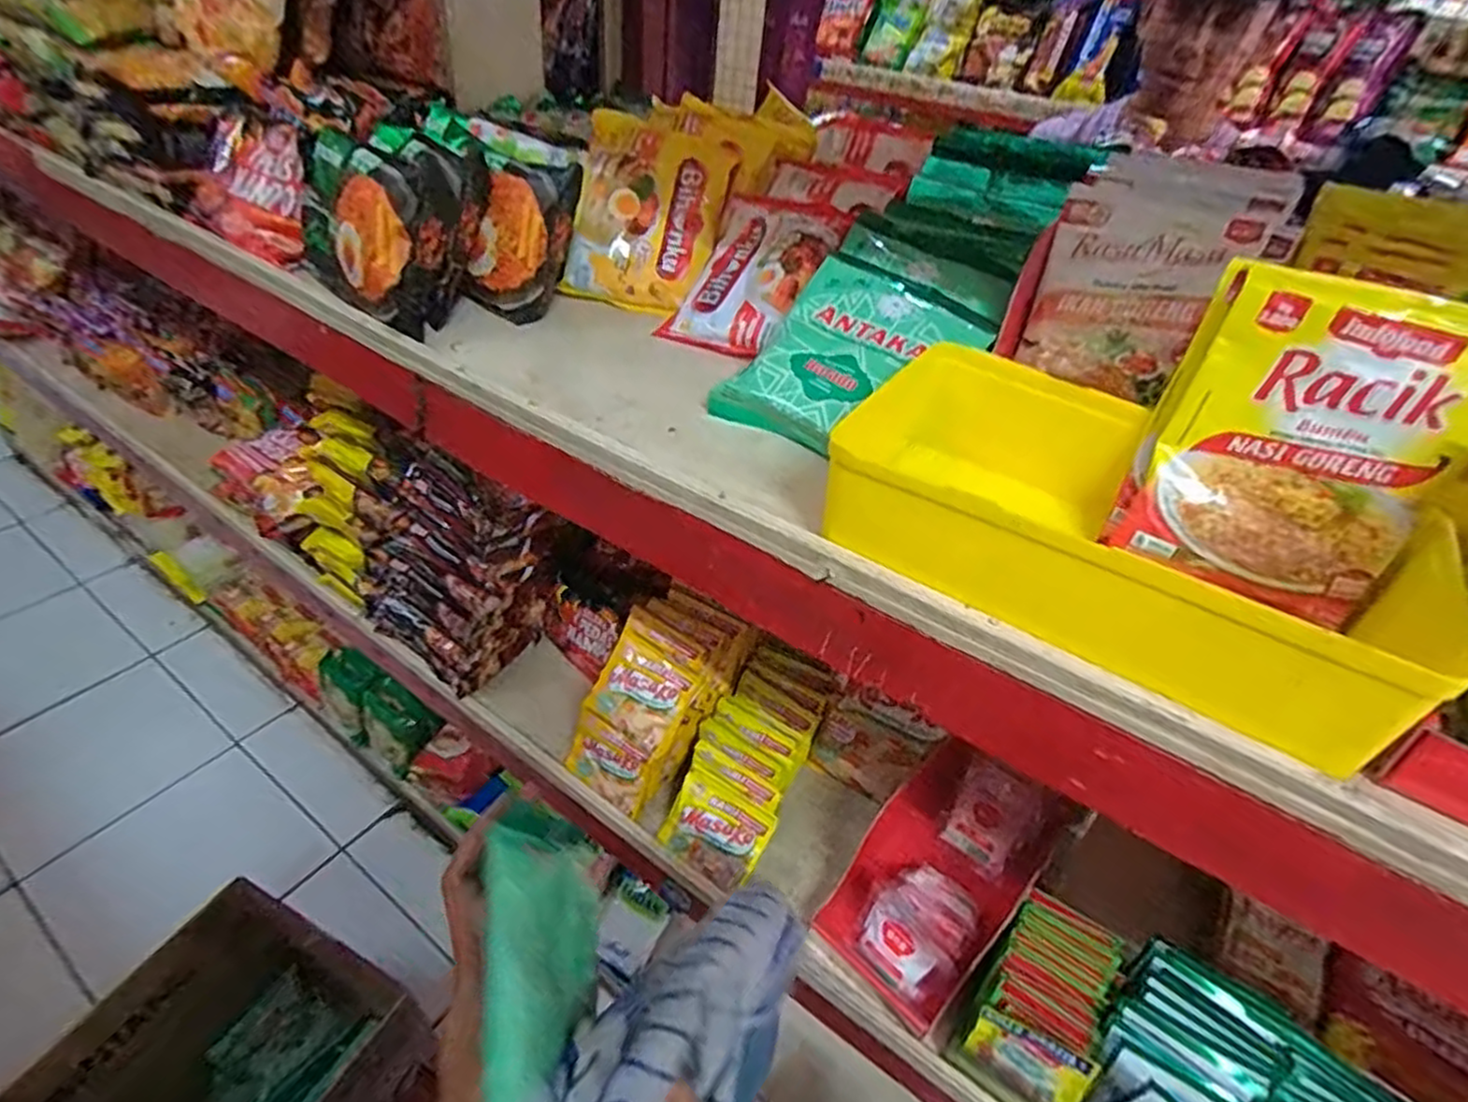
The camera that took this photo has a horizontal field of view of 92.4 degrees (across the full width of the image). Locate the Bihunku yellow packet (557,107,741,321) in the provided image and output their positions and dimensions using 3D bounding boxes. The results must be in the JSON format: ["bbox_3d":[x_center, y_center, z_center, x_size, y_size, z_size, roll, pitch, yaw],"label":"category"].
[{"bbox_3d":[-0.063,-0.249,0.526,0.104,0.139,0.017,15,2,-5],"label":"Bihunku yellow packet"}]

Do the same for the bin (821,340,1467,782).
[{"bbox_3d":[0.156,-0.013,0.307,0.221,0.058,0.118,29,45,24],"label":"bin"}]

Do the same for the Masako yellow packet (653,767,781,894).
[{"bbox_3d":[-0.016,0.237,0.597,0.086,0.074,0.012,27,3,18],"label":"Masako yellow packet"}]

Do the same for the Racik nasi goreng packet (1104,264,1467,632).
[{"bbox_3d":[0.232,-0.040,0.288,0.097,0.126,0.009,26,27,20],"label":"Racik nasi goreng packet"}]

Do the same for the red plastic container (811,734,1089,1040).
[{"bbox_3d":[0.176,0.260,0.594,0.210,0.101,0.126,-28,51,-34],"label":"red plastic container"}]

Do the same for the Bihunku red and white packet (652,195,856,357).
[{"bbox_3d":[0.016,-0.192,0.502,0.096,0.026,0.129,23,76,29],"label":"Bihunku red and white packet"}]

